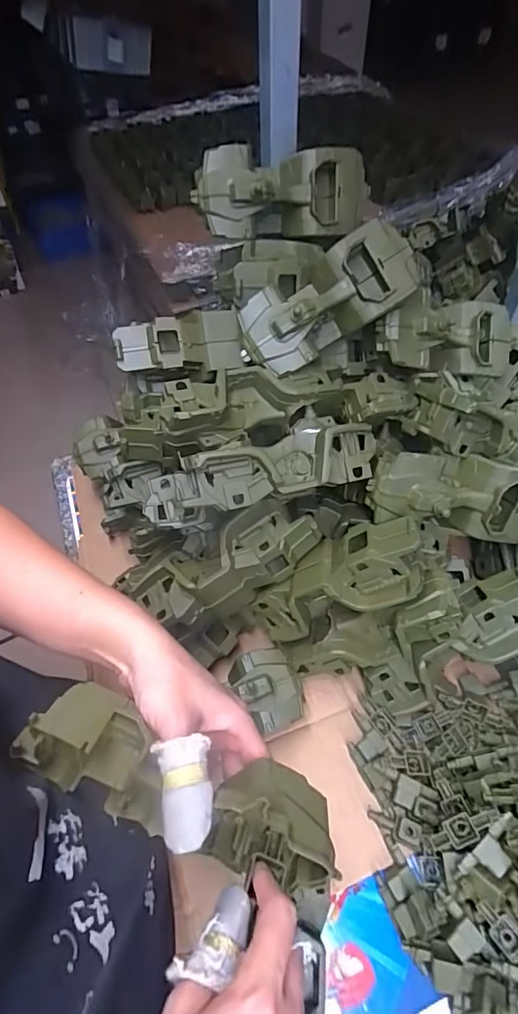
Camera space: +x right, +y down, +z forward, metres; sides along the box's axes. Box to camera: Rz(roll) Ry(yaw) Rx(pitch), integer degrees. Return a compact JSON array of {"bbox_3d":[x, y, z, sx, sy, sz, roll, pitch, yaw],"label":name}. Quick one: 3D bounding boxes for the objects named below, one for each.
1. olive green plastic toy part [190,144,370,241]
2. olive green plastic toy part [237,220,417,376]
[{"bbox_3d":[0.025,-0.324,0.488,0.180,0.077,0.055,-14,55,-8],"label":"olive green plastic toy part"},{"bbox_3d":[0.066,-0.191,0.456,0.173,0.084,0.073,-33,58,-3],"label":"olive green plastic toy part"}]

